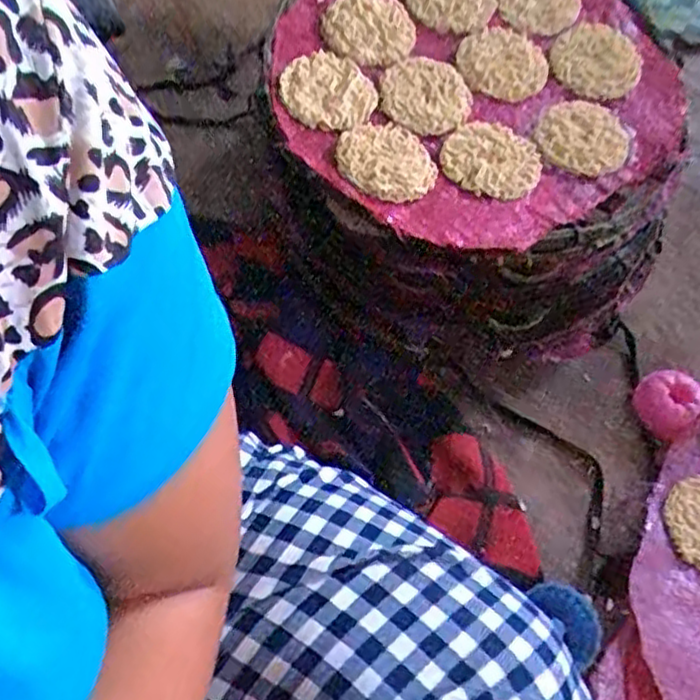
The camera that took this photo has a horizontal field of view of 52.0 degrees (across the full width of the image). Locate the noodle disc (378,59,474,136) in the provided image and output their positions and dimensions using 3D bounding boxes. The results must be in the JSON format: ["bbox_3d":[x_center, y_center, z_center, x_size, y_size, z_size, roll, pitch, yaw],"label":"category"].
[{"bbox_3d":[0.061,-0.209,0.589,0.075,0.019,0.075,1,66,-1],"label":"noodle disc"}]

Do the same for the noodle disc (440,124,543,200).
[{"bbox_3d":[0.113,-0.151,0.560,0.072,0.014,0.066,1,66,-1],"label":"noodle disc"}]

